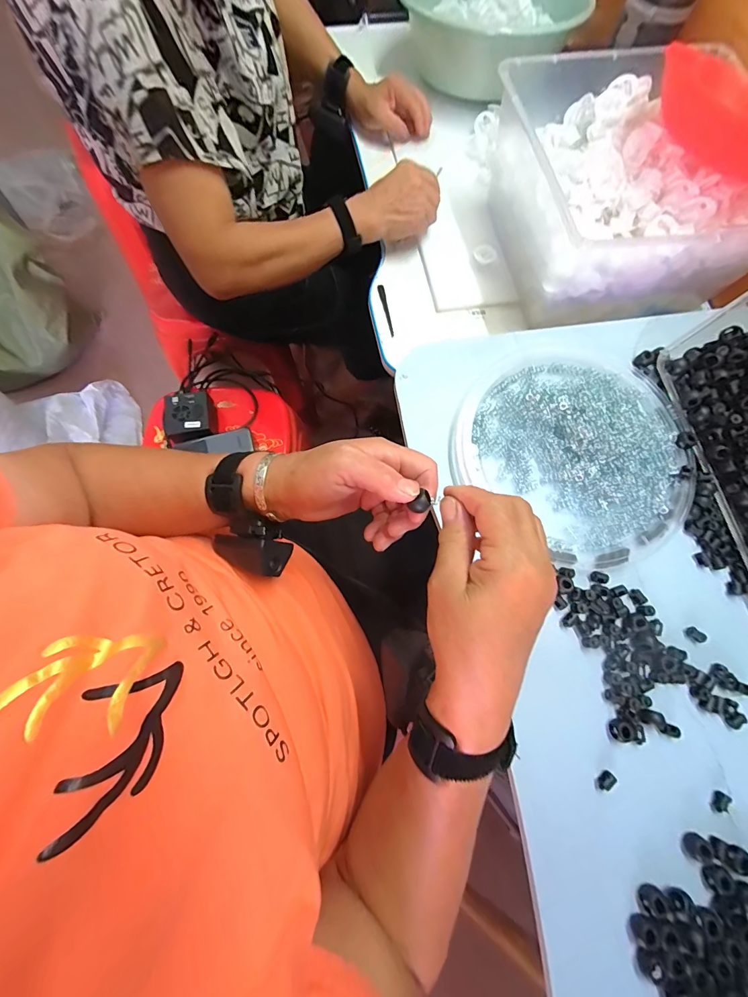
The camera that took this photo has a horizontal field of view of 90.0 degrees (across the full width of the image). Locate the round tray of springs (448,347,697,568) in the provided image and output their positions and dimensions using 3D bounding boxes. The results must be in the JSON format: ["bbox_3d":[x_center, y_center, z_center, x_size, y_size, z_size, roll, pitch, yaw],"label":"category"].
[{"bbox_3d":[0.213,-0.058,0.381,0.232,0.028,0.215,0,72,-1],"label":"round tray of springs"}]

